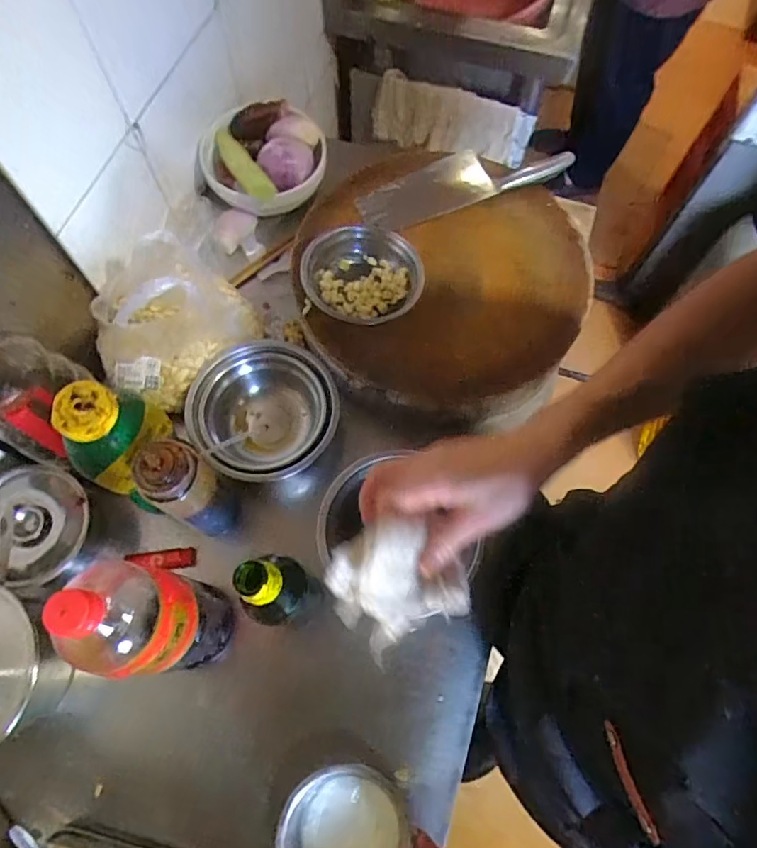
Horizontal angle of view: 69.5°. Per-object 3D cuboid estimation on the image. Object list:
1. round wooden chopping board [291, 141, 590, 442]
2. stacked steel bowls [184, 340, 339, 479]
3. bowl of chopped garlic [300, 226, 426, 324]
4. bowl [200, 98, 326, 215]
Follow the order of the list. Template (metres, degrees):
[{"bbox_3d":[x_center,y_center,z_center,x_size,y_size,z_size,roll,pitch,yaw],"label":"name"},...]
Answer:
[{"bbox_3d":[0.067,-0.189,0.720,0.387,0.074,0.349,19,73,7],"label":"round wooden chopping board"},{"bbox_3d":[-0.141,-0.013,0.690,0.176,0.090,0.175,1,69,-1],"label":"stacked steel bowls"},{"bbox_3d":[-0.018,-0.178,0.671,0.150,0.055,0.127,-16,70,-7],"label":"bowl of chopped garlic"},{"bbox_3d":[-0.174,-0.401,0.818,0.182,0.085,0.198,1,69,-1],"label":"bowl"}]

